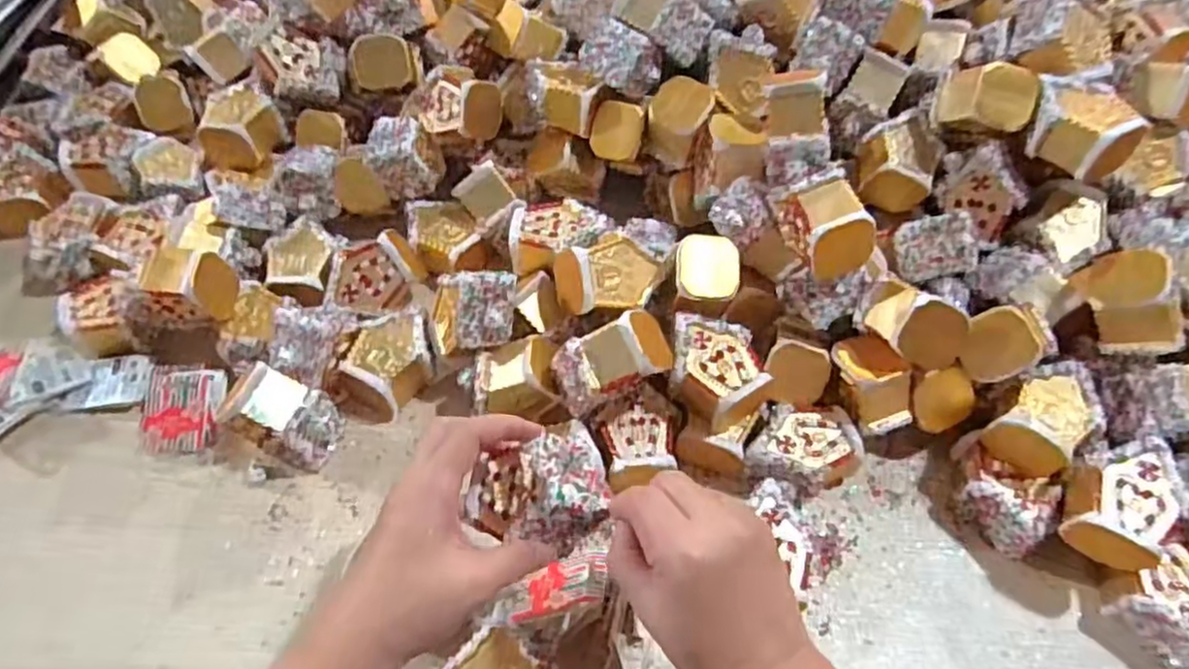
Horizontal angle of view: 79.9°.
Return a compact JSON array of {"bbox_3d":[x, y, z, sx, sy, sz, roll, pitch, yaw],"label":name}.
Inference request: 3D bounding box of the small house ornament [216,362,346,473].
[{"bbox_3d":[-0.232,0.058,0.526,0.077,0.070,0.054,19,57,12],"label":"small house ornament"}]

